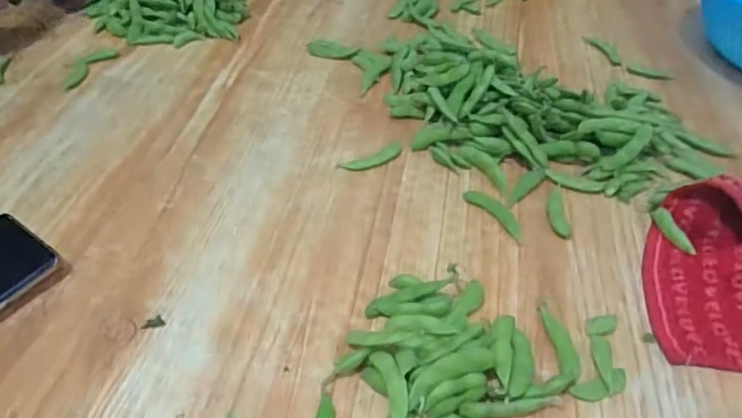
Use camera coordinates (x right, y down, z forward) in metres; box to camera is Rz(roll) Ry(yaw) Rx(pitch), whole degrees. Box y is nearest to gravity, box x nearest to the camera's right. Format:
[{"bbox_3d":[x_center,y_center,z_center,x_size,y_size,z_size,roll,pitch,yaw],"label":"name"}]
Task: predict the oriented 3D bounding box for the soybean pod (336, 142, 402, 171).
[{"bbox_3d":[0.002,-0.044,0.469,0.059,0.004,0.017,-24,50,-24],"label":"soybean pod"}]

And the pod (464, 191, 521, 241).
[{"bbox_3d":[0.100,0.001,0.428,0.019,0.005,0.057,-28,52,-27],"label":"pod"}]

